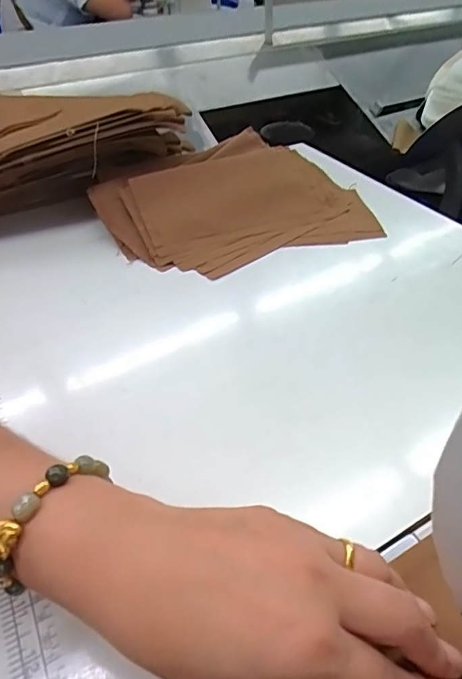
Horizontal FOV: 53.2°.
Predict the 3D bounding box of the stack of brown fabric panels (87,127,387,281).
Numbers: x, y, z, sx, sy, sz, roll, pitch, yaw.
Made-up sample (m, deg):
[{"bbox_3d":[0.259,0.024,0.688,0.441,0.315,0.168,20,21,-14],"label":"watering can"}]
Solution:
[{"bbox_3d":[0.007,-0.146,0.517,0.269,0.021,0.199,-26,67,-19],"label":"stack of brown fabric panels"}]

